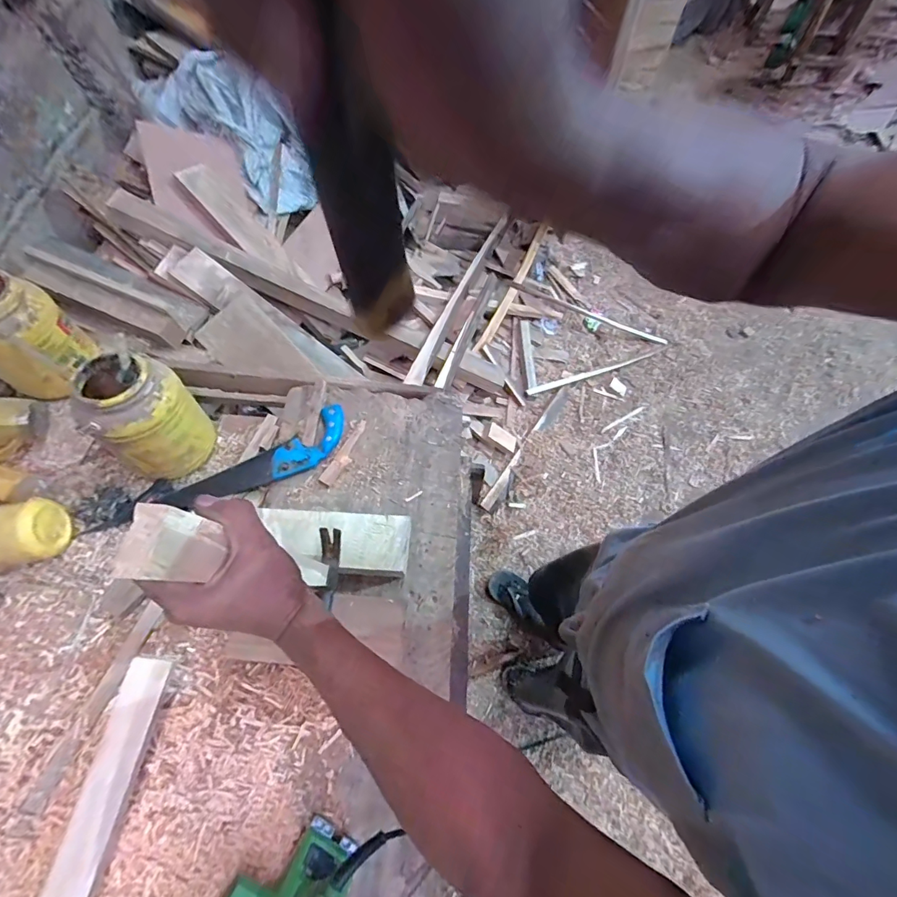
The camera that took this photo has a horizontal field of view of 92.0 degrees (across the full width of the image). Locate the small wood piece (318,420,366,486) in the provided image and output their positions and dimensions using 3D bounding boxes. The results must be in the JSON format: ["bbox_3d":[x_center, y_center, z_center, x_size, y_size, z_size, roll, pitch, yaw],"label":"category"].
[{"bbox_3d":[-0.198,0.007,0.844,0.027,0.006,0.147,24,65,14],"label":"small wood piece"}]

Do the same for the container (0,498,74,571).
[{"bbox_3d":[-0.691,0.145,0.661,0.160,0.089,0.088,-14,62,-5],"label":"container"}]

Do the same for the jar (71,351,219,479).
[{"bbox_3d":[-0.523,-0.062,0.751,0.158,0.203,0.150,36,69,19],"label":"jar"}]

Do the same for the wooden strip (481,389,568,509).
[{"bbox_3d":[0.297,-0.021,1.595,0.045,0.035,0.601,31,67,17],"label":"wooden strip"}]

